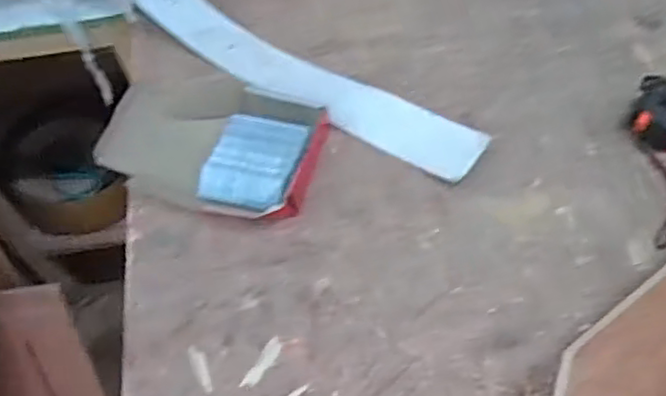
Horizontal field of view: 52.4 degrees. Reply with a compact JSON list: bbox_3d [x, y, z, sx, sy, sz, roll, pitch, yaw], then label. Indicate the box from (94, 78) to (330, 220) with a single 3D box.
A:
[{"bbox_3d":[-0.126,-0.064,0.710,0.224,0.027,0.165,12,59,12],"label":"box"}]

